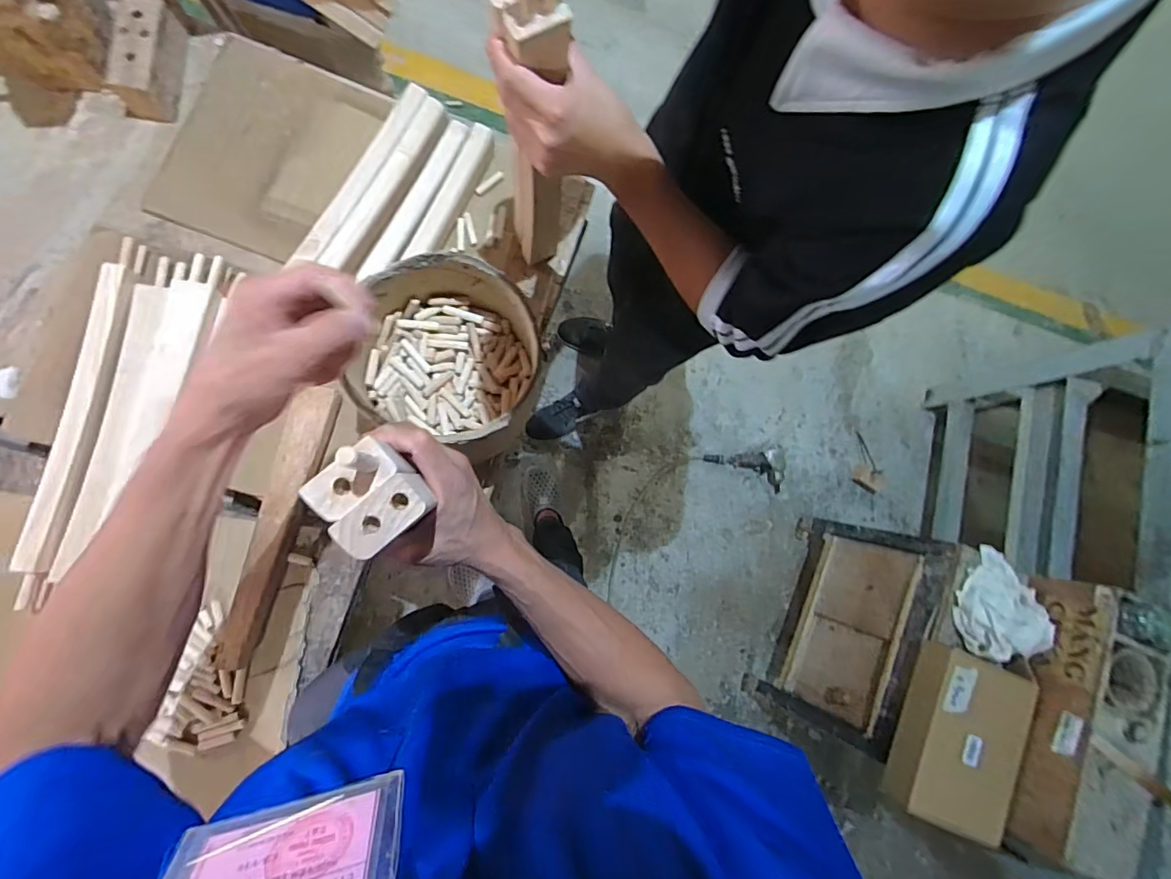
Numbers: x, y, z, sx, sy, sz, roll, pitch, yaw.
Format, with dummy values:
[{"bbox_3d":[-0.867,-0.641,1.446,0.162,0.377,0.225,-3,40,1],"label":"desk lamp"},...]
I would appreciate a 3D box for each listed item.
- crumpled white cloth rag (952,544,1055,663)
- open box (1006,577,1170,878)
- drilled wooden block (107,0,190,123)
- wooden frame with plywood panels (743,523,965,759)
[{"bbox_3d":[0.832,0.333,1.022,0.146,0.072,0.191,-14,87,-11],"label":"crumpled white cloth rag"},{"bbox_3d":[0.943,0.529,0.949,0.182,0.146,0.486,20,81,-7],"label":"open box"},{"bbox_3d":[-0.580,-0.513,0.670,0.058,0.060,0.158,7,83,-9],"label":"drilled wooden block"},{"bbox_3d":[0.653,0.474,1.304,0.074,0.526,0.519,23,81,-7],"label":"wooden frame with plywood panels"}]

